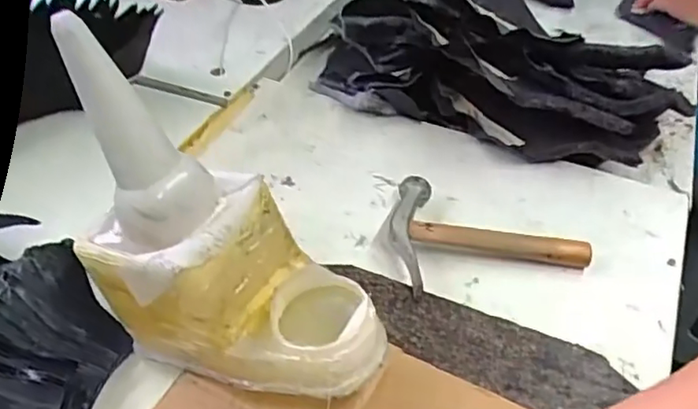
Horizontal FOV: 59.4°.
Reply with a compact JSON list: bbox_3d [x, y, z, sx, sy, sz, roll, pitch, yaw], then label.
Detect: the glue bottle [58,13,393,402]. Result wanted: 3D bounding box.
[{"bbox_3d":[-0.077,0.021,0.412,0.205,0.241,0.091,12,45,13],"label":"glue bottle"}]

